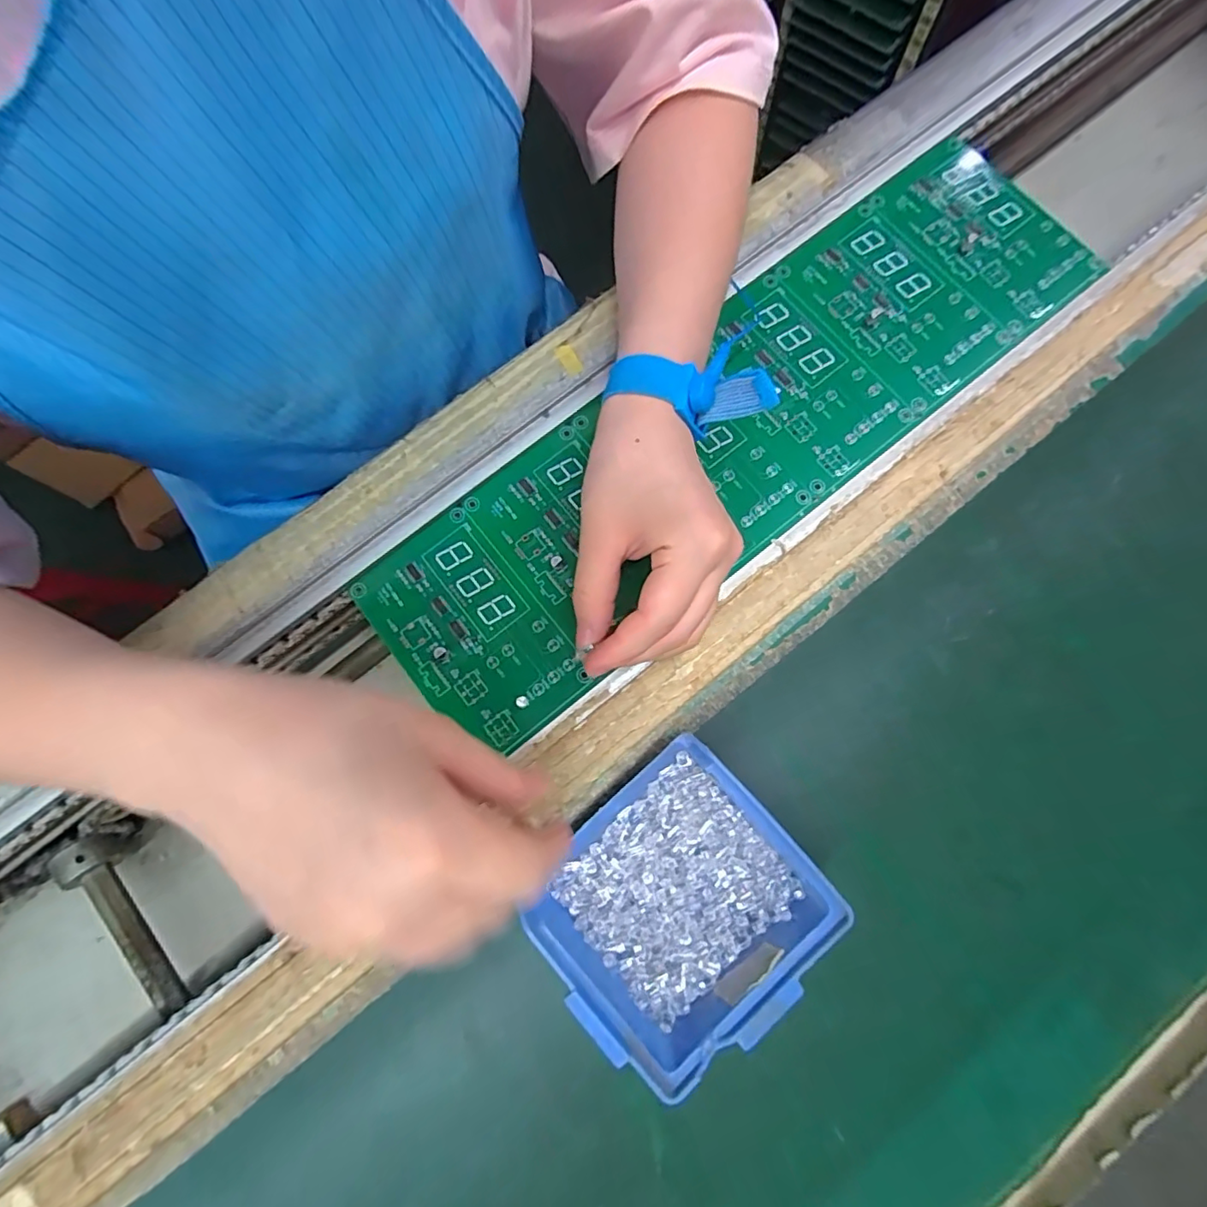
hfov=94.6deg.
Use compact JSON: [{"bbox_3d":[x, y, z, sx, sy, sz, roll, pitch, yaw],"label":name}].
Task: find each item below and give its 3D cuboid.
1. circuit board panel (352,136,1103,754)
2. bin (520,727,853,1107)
[{"bbox_3d":[0.078,-0.103,0.319,0.461,0.005,0.126,-37,80,-5],"label":"circuit board panel"},{"bbox_3d":[0.031,0.127,0.242,0.102,0.051,0.095,-42,80,-7],"label":"bin"}]

